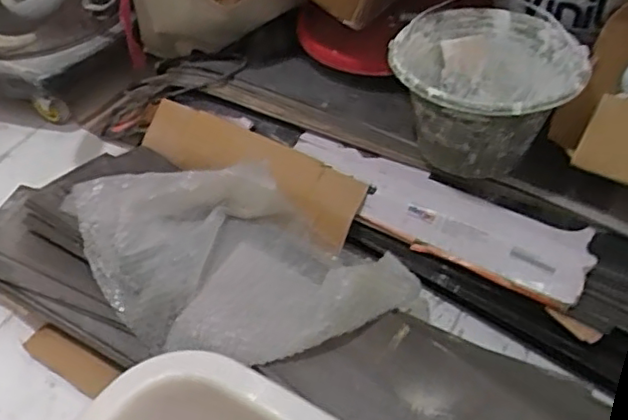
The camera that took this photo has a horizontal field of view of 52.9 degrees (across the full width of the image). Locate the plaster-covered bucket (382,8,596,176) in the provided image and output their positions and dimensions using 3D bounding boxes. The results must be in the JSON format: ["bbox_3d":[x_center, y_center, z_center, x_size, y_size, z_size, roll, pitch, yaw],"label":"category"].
[{"bbox_3d":[0.236,-0.164,0.876,0.241,0.145,0.233,-3,49,4],"label":"plaster-covered bucket"}]

